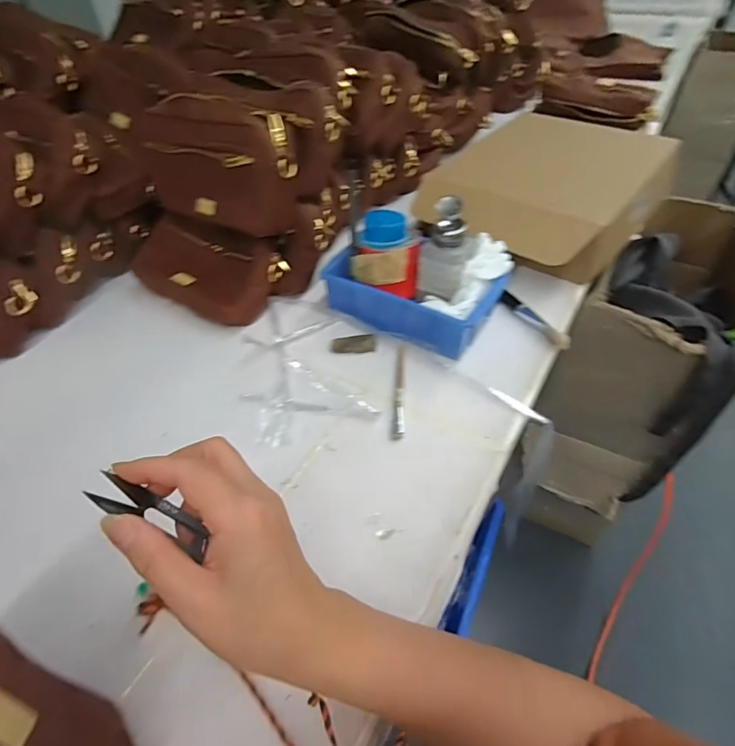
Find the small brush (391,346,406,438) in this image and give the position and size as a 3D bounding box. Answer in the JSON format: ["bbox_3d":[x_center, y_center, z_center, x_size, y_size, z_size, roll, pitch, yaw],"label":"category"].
[{"bbox_3d":[0.036,0.015,0.480,0.012,0.004,0.128,3,48,4],"label":"small brush"}]

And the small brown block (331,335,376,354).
[{"bbox_3d":[-0.016,-0.035,0.527,0.052,0.004,0.026,-7,48,-5],"label":"small brown block"}]

